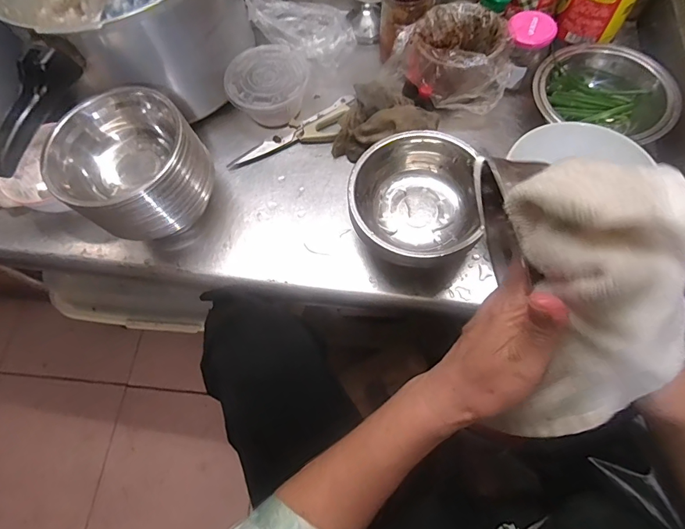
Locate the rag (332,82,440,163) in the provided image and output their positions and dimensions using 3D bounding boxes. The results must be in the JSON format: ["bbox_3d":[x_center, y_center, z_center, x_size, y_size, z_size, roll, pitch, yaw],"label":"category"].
[{"bbox_3d":[0.056,-0.196,0.527,0.135,0.056,0.104,0,69,3],"label":"rag"}]

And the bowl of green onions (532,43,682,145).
[{"bbox_3d":[0.330,-0.220,0.527,0.164,0.056,0.139,14,70,8],"label":"bowl of green onions"}]

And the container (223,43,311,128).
[{"bbox_3d":[-0.098,-0.240,0.553,0.107,0.051,0.107,-1,68,3],"label":"container"}]

